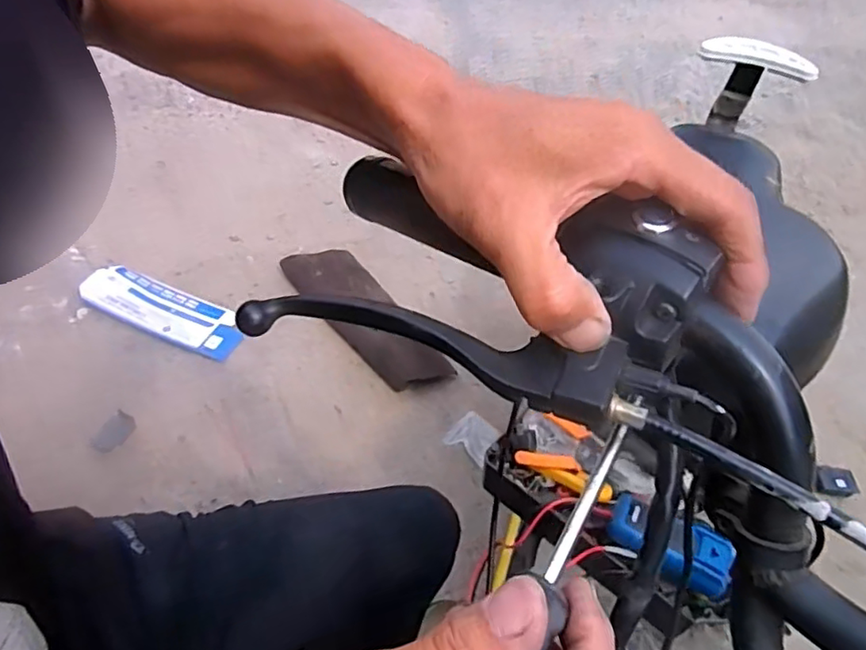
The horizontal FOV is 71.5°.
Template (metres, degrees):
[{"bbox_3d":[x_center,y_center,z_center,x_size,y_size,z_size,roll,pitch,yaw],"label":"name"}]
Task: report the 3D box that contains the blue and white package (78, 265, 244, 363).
[{"bbox_3d":[-0.655,-0.041,1.485,0.409,0.027,0.157,25,48,4],"label":"blue and white package"}]

